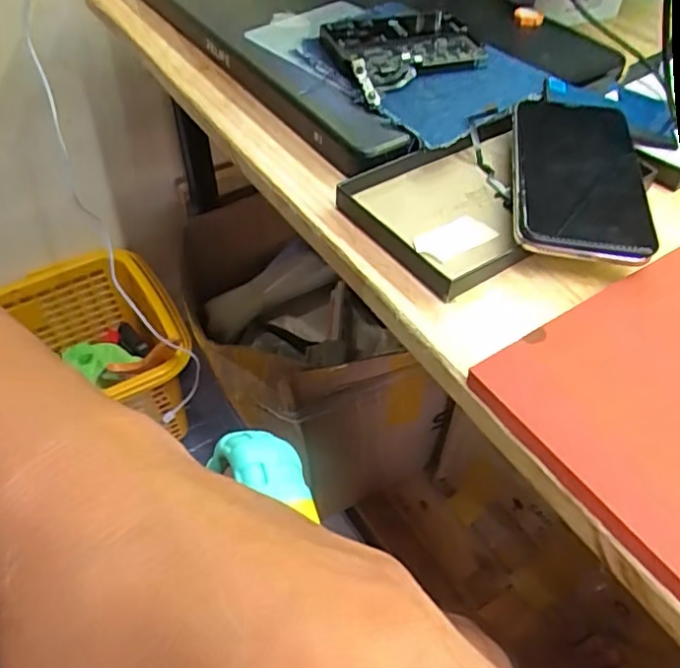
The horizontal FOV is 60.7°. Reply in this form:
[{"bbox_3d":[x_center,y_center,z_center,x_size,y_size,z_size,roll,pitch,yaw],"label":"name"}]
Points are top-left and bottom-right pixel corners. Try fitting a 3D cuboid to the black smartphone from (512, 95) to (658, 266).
[{"bbox_3d":[0.132,-0.091,0.328,0.067,0.014,0.131,8,50,5],"label":"black smartphone"}]

